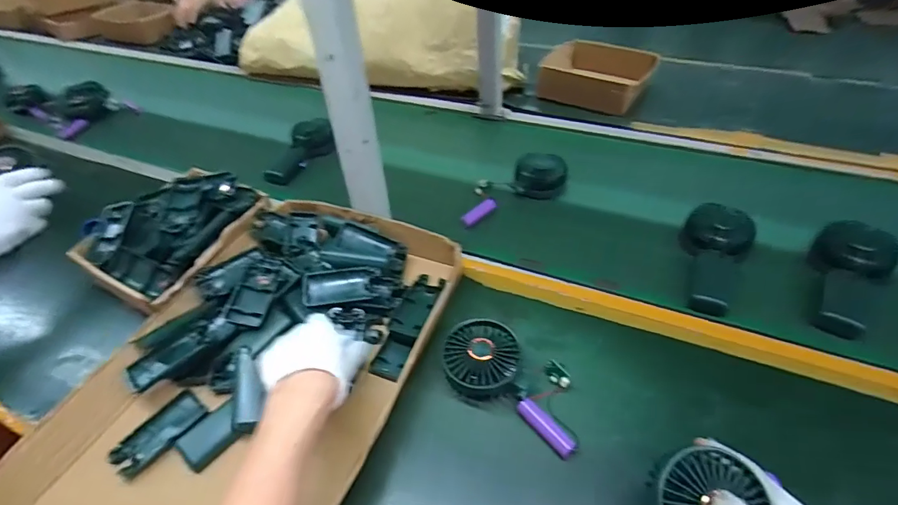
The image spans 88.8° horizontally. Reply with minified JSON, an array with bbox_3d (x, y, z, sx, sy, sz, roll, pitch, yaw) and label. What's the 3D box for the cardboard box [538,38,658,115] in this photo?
[{"bbox_3d":[0.323,-0.390,1.004,0.229,0.066,0.190,23,48,25],"label":"cardboard box"}]

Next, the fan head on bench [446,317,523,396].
[{"bbox_3d":[0.036,0.122,0.510,0.080,0.054,0.084,-2,43,1],"label":"fan head on bench"}]

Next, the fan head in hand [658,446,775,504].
[{"bbox_3d":[0.196,0.197,0.350,0.072,0.033,0.077,24,68,25],"label":"fan head in hand"}]

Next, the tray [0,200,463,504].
[{"bbox_3d":[-0.218,0.142,0.497,0.325,0.066,0.527,15,46,19],"label":"tray"}]

